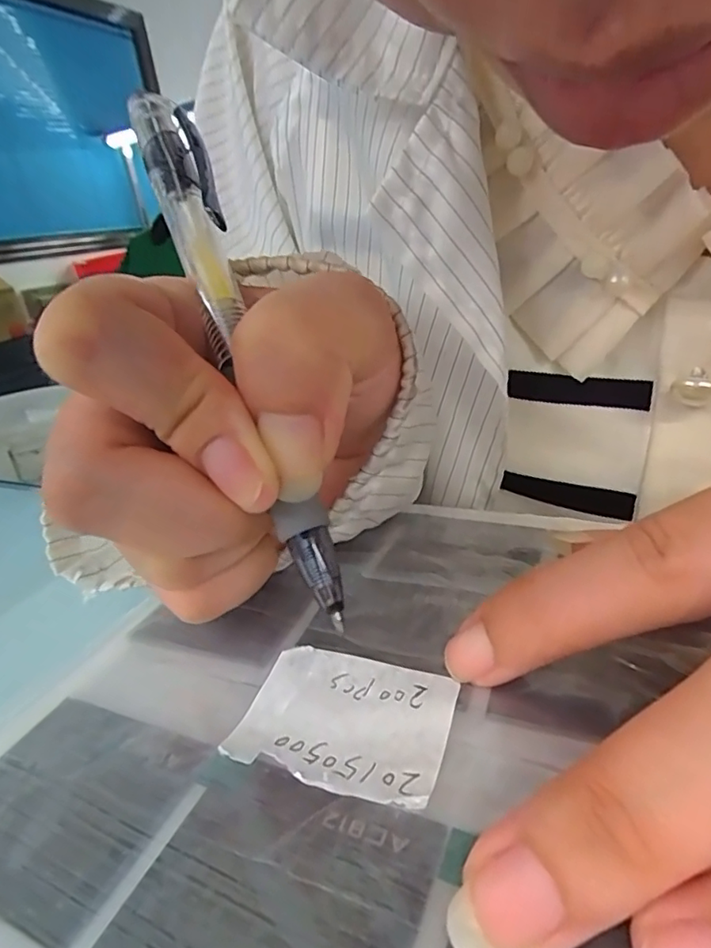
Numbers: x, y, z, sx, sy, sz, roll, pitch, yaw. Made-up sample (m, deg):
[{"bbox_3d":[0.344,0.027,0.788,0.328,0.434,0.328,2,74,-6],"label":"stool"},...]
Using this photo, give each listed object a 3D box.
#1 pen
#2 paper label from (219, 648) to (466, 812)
[{"bbox_3d":[-0.027,-0.034,0.125,0.013,0.137,0.008,-16,-15,-21],"label":"pen"},{"bbox_3d":[-0.002,0.047,0.108,0.040,0.004,0.029,4,26,22],"label":"paper label"}]

